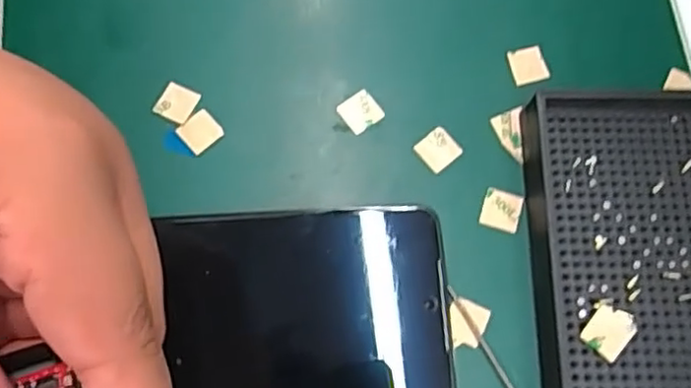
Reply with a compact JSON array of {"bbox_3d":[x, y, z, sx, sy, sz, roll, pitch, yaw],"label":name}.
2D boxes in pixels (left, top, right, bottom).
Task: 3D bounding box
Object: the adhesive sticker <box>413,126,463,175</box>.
[{"bbox_3d":[0.039,-0.018,0.276,0.015,0.004,0.015,-41,85,-10],"label":"adhesive sticker"}]

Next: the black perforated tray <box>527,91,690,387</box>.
[{"bbox_3d":[0.122,0.029,0.253,0.095,0.022,0.134,1,74,-1],"label":"black perforated tray"}]

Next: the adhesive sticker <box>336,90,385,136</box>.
[{"bbox_3d":[0.007,-0.036,0.278,0.016,0.004,0.015,-34,78,-11],"label":"adhesive sticker"}]

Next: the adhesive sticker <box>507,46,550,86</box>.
[{"bbox_3d":[0.080,-0.056,0.288,0.015,0.004,0.017,-11,74,-5],"label":"adhesive sticker"}]

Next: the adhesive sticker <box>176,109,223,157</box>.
[{"bbox_3d":[-0.061,-0.026,0.274,0.016,0.004,0.015,-40,79,-12],"label":"adhesive sticker"}]

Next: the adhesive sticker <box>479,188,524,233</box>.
[{"bbox_3d":[0.064,0.007,0.269,0.015,0.004,0.016,18,77,0],"label":"adhesive sticker"}]

